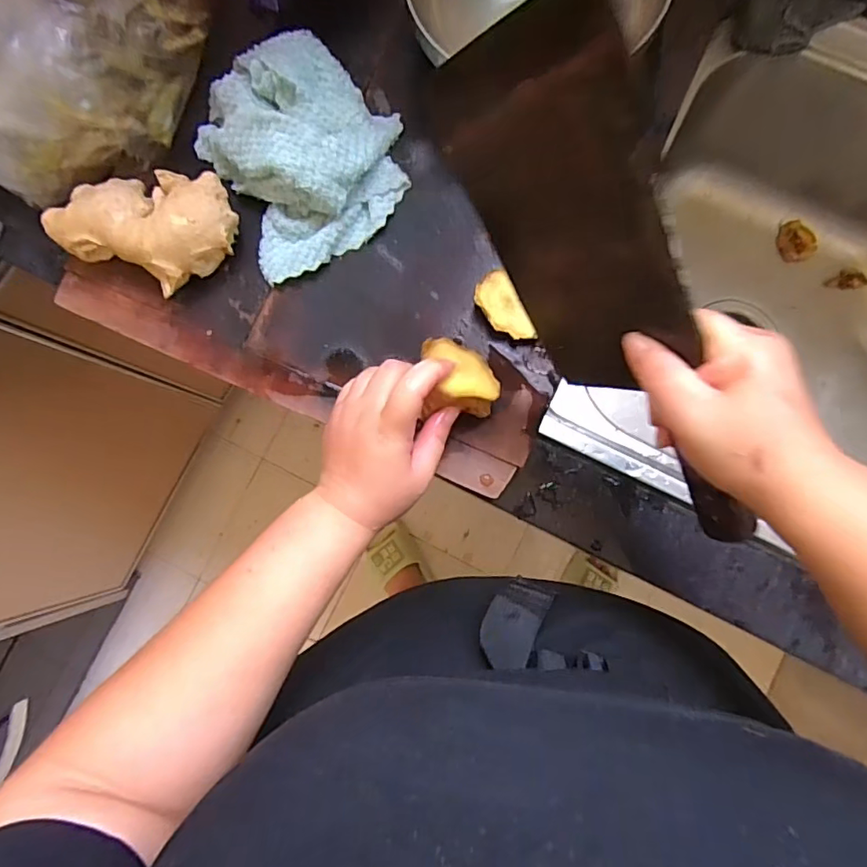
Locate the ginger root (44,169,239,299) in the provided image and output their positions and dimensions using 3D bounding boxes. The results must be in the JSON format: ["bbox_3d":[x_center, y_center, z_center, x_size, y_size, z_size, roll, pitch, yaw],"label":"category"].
[{"bbox_3d":[-0.207,-0.156,0.404,0.115,0.043,0.088,23,86,4],"label":"ginger root"}]

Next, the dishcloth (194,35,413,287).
[{"bbox_3d":[-0.099,-0.218,0.408,0.143,0.042,0.167,-30,84,-1],"label":"dishcloth"}]

